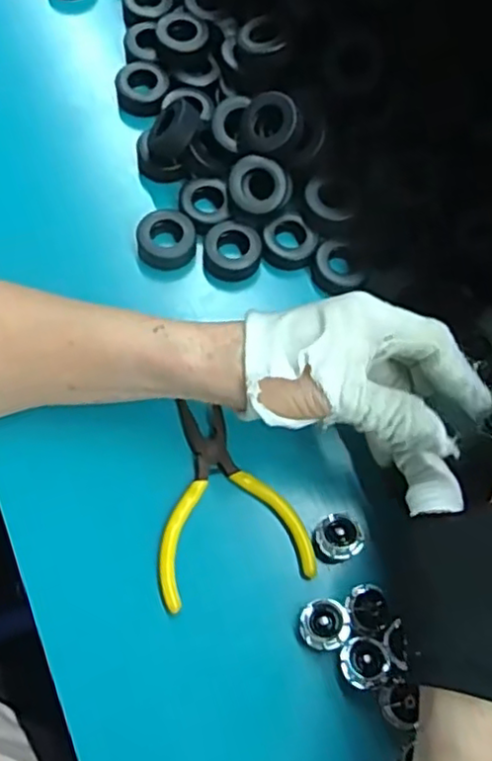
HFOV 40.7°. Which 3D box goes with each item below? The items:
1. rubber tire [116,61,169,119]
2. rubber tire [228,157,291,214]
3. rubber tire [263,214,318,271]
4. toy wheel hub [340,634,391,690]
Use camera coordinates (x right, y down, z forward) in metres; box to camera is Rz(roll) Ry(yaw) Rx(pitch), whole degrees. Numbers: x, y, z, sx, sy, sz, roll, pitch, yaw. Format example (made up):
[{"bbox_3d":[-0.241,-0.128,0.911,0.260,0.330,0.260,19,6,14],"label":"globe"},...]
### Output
[{"bbox_3d":[-0.072,-0.204,0.465,0.035,0.016,0.039,-2,70,-3],"label":"rubber tire"},{"bbox_3d":[0.009,-0.123,0.419,0.038,0.011,0.035,0,97,-1],"label":"rubber tire"},{"bbox_3d":[0.028,-0.089,0.426,0.034,0.013,0.034,1,70,-2],"label":"rubber tire"},{"bbox_3d":[0.060,0.140,0.328,0.023,0.009,0.024,1,70,-2],"label":"toy wheel hub"}]

